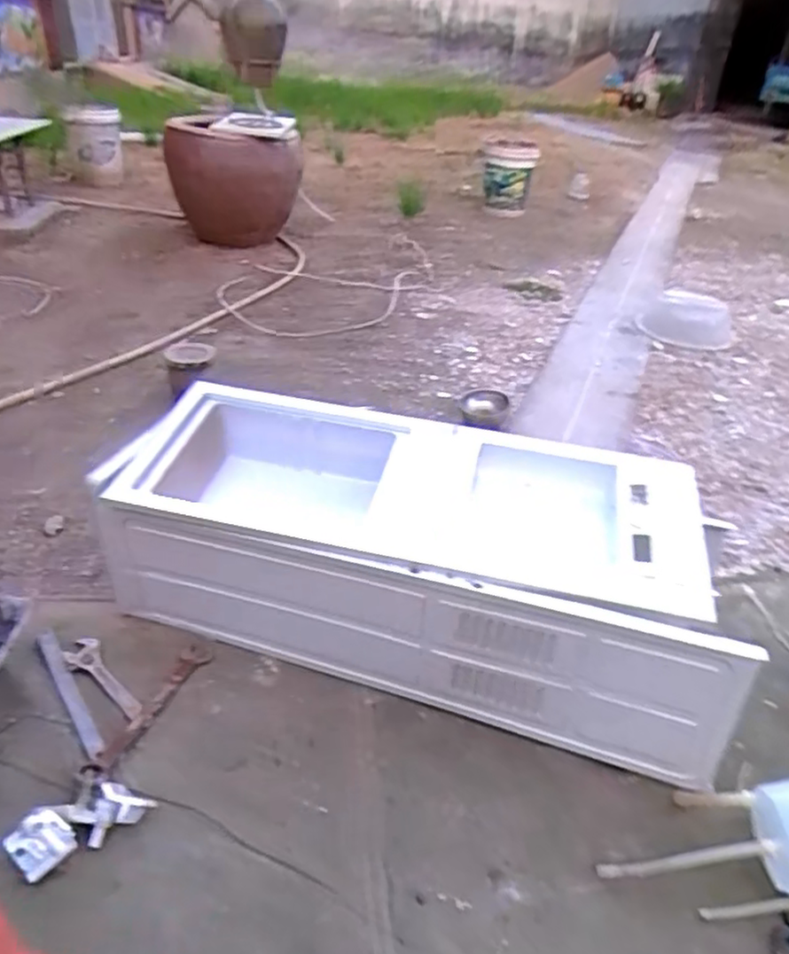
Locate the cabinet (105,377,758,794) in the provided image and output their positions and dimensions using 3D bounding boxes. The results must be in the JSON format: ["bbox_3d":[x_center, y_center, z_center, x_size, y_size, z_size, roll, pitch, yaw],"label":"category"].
[{"bbox_3d":[0.029,0.113,1.030,0.894,0.275,0.326,14,35,15],"label":"cabinet"}]

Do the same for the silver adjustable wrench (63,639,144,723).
[{"bbox_3d":[-0.419,0.292,0.963,0.051,0.012,0.188,-23,42,-35],"label":"silver adjustable wrench"}]

